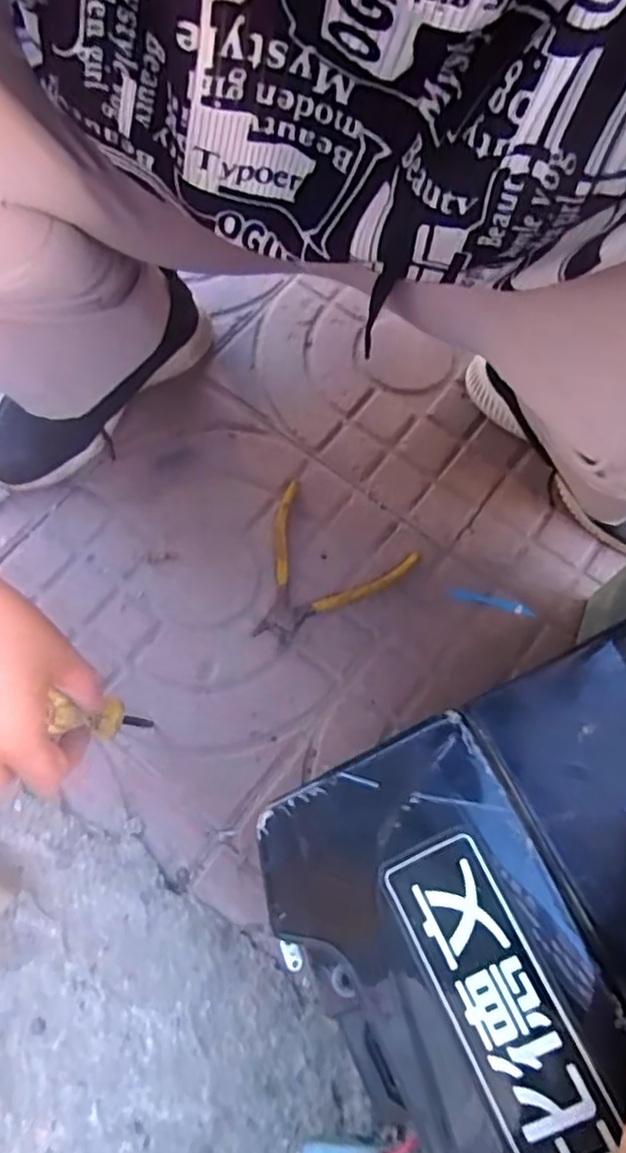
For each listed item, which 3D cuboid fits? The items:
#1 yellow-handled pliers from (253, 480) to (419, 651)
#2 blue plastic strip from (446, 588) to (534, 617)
[{"bbox_3d":[-0.002,-0.002,0.549,0.128,0.010,0.129,34,76,12],"label":"yellow-handled pliers"},{"bbox_3d":[0.151,0.020,0.550,0.072,0.004,0.011,13,72,7],"label":"blue plastic strip"}]

